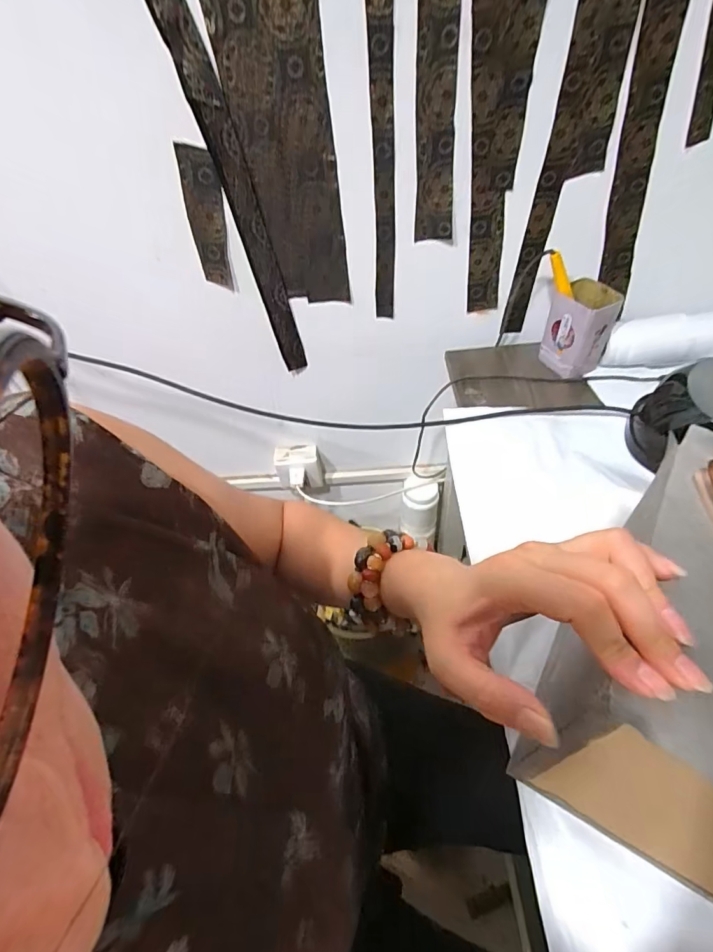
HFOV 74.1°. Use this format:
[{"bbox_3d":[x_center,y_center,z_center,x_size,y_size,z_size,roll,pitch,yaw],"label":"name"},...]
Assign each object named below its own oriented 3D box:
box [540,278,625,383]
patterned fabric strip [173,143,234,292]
[{"bbox_3d":[0.318,-0.204,0.680,0.065,0.124,0.073,-33,56,-23],"label":"box"},{"bbox_3d":[-0.202,-0.339,0.635,0.052,0.178,0.006,10,52,1],"label":"patterned fabric strip"}]

